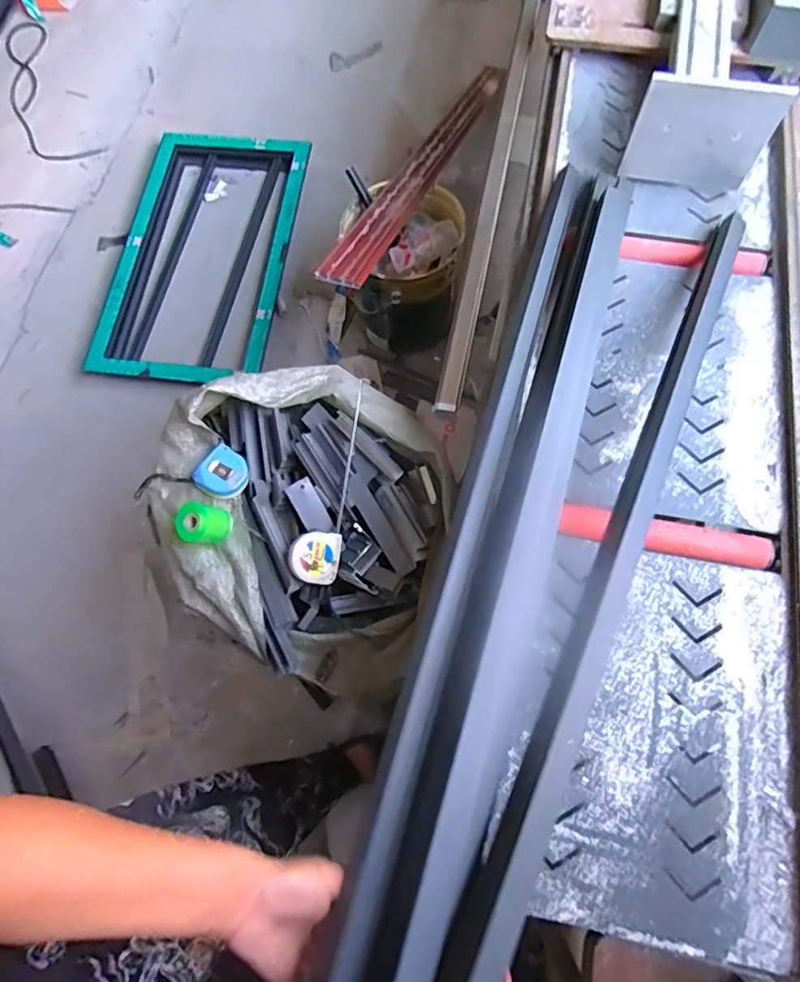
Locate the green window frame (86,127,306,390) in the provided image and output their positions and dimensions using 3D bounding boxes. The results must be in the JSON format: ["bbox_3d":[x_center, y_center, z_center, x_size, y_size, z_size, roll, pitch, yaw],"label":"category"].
[{"bbox_3d":[-0.581,-0.713,1.722,0.512,0.085,0.873,6,71,4],"label":"green window frame"}]

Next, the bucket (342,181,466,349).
[{"bbox_3d":[0.014,-0.563,1.496,0.276,0.356,0.283,-1,70,2],"label":"bucket"}]

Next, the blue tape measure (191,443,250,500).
[{"bbox_3d":[-0.251,-0.024,0.812,0.067,0.023,0.070,33,75,13],"label":"blue tape measure"}]

